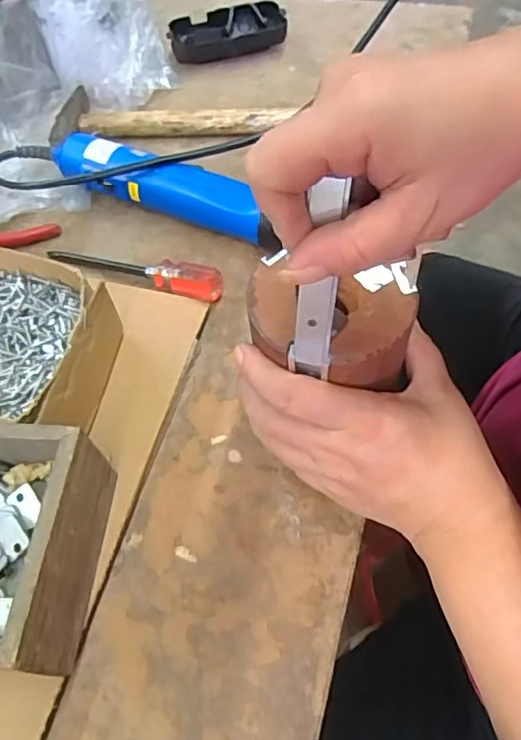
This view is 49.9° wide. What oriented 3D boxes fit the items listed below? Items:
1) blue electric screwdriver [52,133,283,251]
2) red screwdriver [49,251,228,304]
[{"bbox_3d":[-0.073,-0.136,0.423,0.192,0.041,0.035,20,62,16],"label":"blue electric screwdriver"},{"bbox_3d":[-0.093,-0.070,0.394,0.134,0.020,0.021,13,61,12],"label":"red screwdriver"}]

